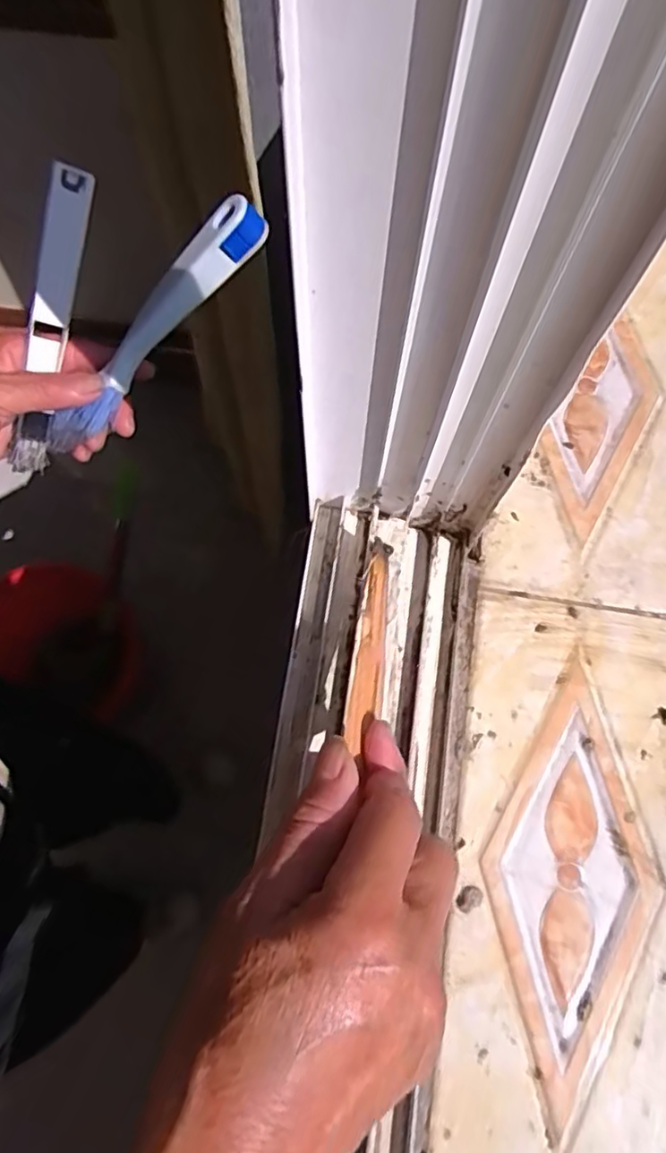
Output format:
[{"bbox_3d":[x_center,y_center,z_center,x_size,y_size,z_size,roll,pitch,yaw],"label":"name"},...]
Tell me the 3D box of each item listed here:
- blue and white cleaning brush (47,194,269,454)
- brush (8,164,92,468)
[{"bbox_3d":[-0.102,-0.131,0.338,0.173,0.018,0.022,-42,77,18],"label":"blue and white cleaning brush"},{"bbox_3d":[-0.153,-0.128,0.330,0.020,0.162,0.005,11,30,-23],"label":"brush"}]

